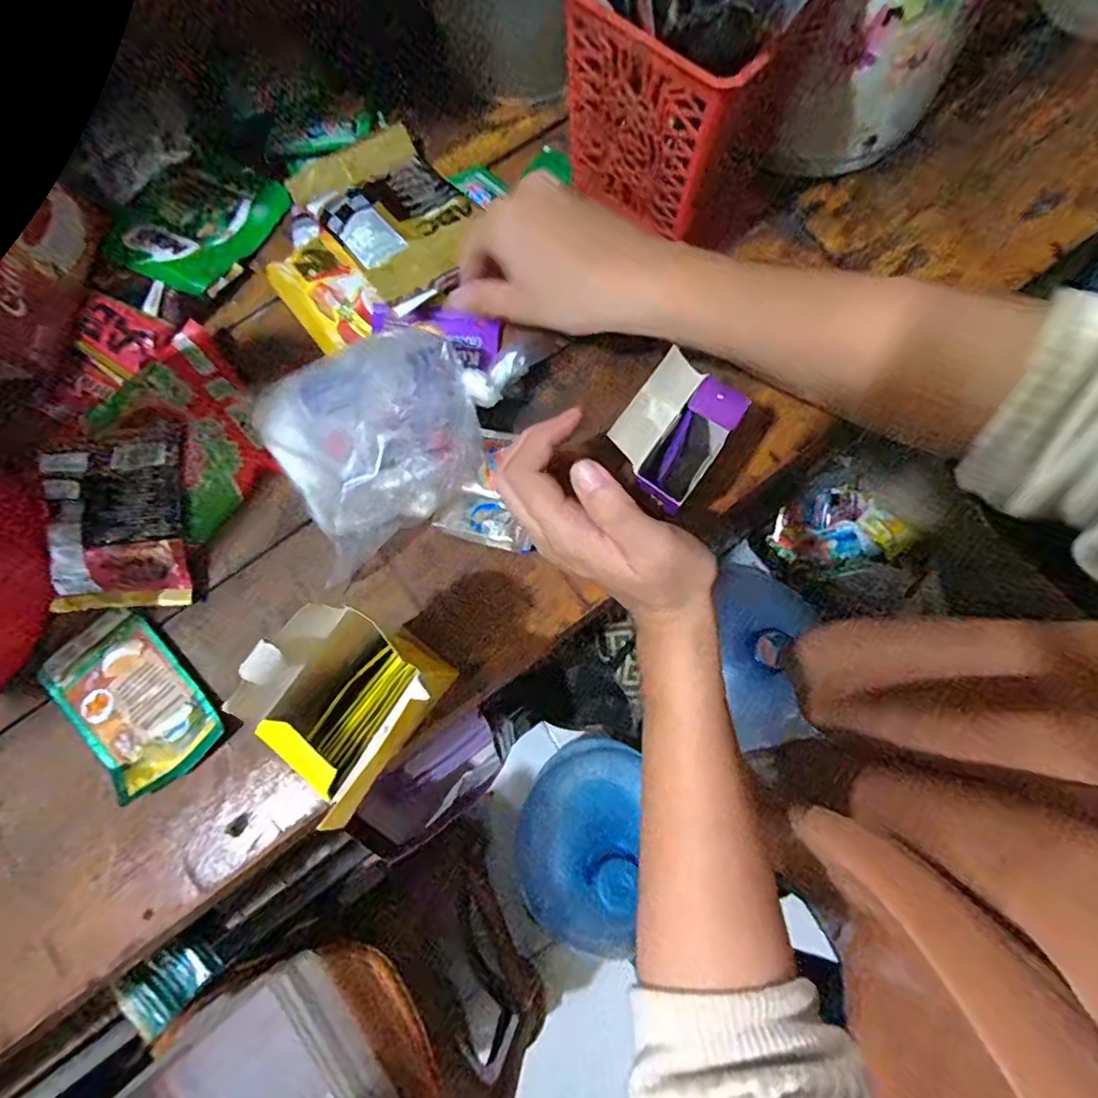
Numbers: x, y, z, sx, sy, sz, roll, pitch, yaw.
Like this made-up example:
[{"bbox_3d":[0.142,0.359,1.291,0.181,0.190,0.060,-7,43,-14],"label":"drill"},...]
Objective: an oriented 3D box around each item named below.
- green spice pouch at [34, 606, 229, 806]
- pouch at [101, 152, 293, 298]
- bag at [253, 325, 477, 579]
[{"bbox_3d":[-0.232,0.084,0.319,0.062,0.008,0.101,-44,83,-7],"label":"green spice pouch"},{"bbox_3d":[-0.235,-0.219,0.387,0.081,0.019,0.102,28,81,5],"label":"pouch"},{"bbox_3d":[-0.097,-0.064,0.322,0.115,0.056,0.113,-27,81,-5],"label":"bag"}]

